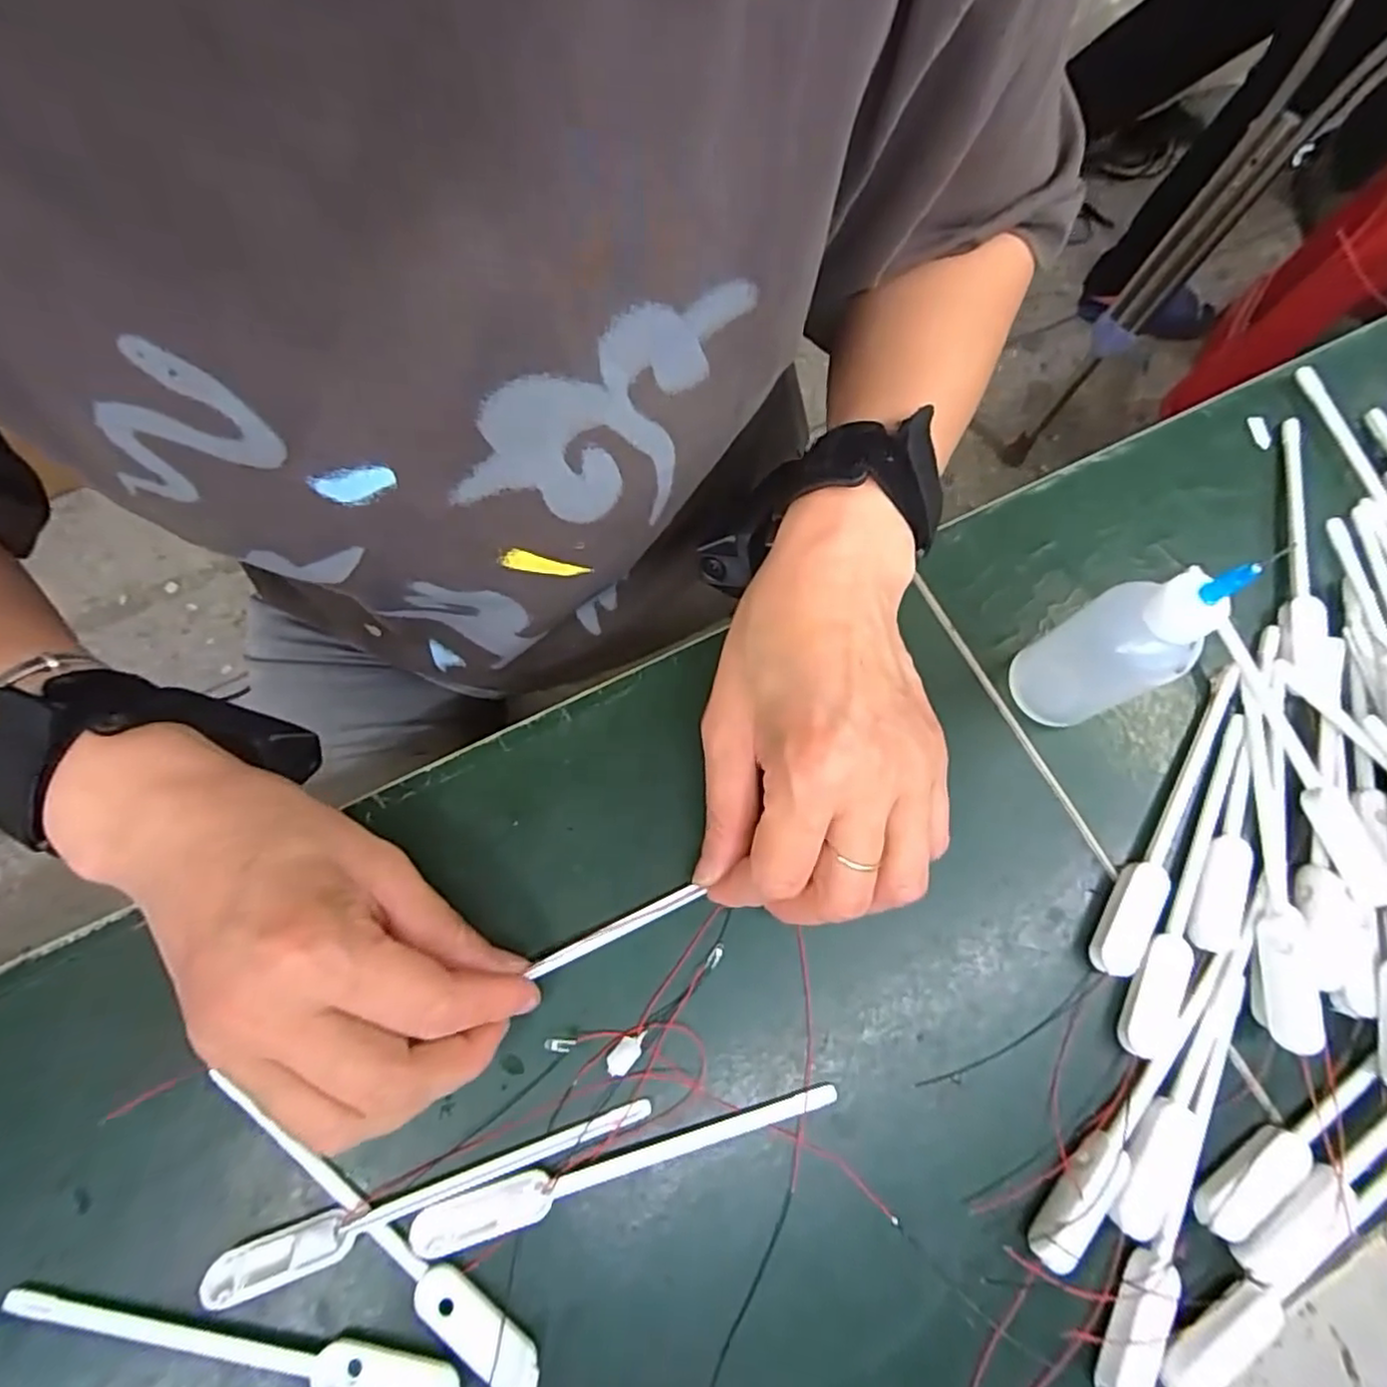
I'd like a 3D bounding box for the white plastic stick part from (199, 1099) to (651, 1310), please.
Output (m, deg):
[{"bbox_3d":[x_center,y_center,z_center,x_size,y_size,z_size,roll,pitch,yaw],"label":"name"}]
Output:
[{"bbox_3d":[-0.086,0.165,0.226,0.144,0.008,0.014,-19,73,-8],"label":"white plastic stick part"}]

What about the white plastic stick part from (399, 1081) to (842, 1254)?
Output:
[{"bbox_3d":[-0.022,0.160,0.233,0.144,0.006,0.015,-15,73,-7],"label":"white plastic stick part"}]

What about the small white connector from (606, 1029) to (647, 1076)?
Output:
[{"bbox_3d":[-0.024,0.128,0.244,0.009,0.004,0.018,41,75,11],"label":"small white connector"}]

